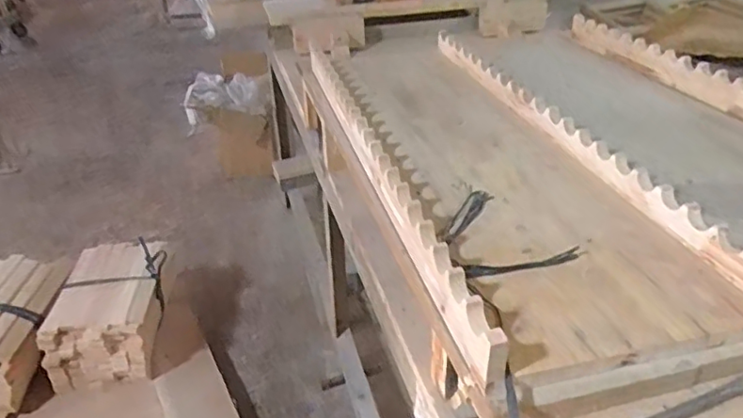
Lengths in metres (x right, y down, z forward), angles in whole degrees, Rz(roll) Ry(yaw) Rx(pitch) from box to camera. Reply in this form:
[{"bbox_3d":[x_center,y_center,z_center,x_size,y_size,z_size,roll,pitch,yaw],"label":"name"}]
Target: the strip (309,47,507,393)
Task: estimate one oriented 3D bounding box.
[{"bbox_3d":[-0.007,-0.099,0.971,0.023,0.068,1.027,-8,32,-11],"label":"strip"}]

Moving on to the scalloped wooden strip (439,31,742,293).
[{"bbox_3d":[0.307,-0.157,1.036,0.033,0.053,1.041,-8,32,-11],"label":"scalloped wooden strip"}]

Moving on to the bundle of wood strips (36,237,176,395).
[{"bbox_3d":[-0.724,0.303,1.691,0.270,0.266,0.391,-2,31,-1],"label":"bundle of wood strips"}]

